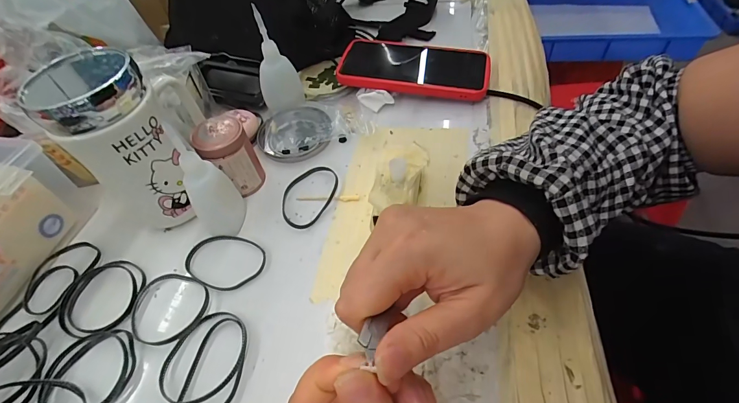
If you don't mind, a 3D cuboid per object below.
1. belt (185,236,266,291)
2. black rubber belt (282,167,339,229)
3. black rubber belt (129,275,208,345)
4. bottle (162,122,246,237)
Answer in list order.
[{"bbox_3d":[-0.121,0.050,0.308,0.068,0.004,0.048,13,54,16],"label":"belt"},{"bbox_3d":[-0.058,-0.006,0.345,0.047,0.005,0.071,19,56,20],"label":"black rubber belt"},{"bbox_3d":[-0.156,0.082,0.286,0.063,0.007,0.056,14,54,16],"label":"black rubber belt"},{"bbox_3d":[-0.130,-0.013,0.297,0.037,0.102,0.033,-29,54,-16],"label":"bottle"}]

